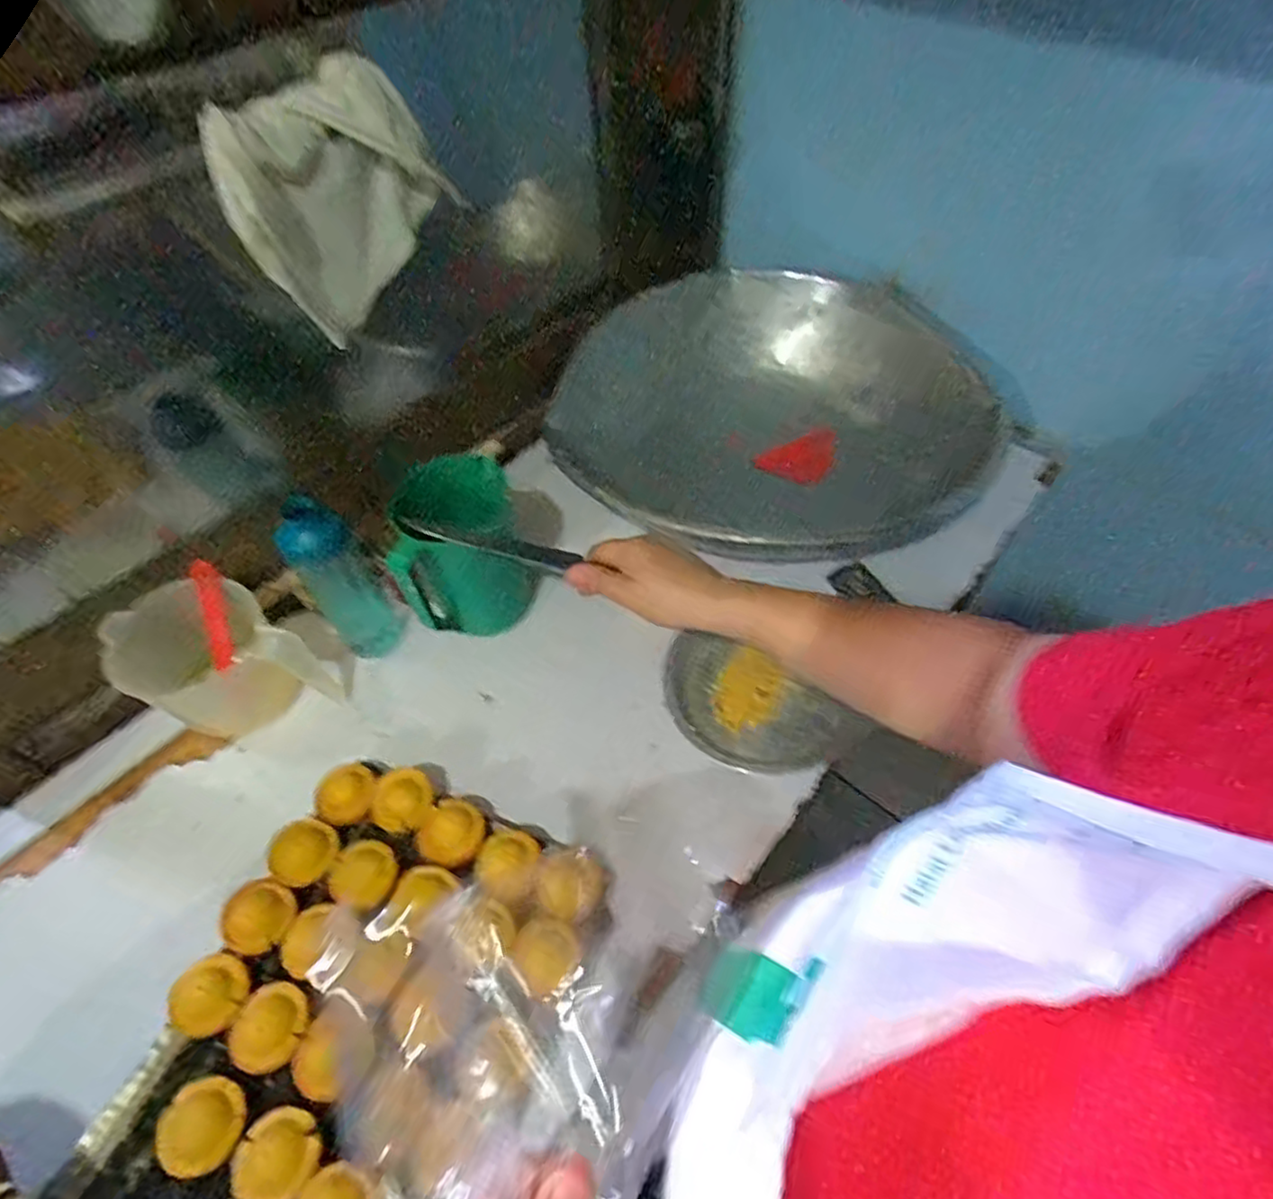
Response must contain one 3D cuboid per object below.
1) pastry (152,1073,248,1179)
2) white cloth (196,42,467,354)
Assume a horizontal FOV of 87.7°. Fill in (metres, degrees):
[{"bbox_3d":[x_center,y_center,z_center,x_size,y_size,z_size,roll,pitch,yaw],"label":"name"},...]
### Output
[{"bbox_3d":[-0.368,0.445,0.562,0.066,0.021,0.065,-1,53,1],"label":"pastry"},{"bbox_3d":[-0.274,-0.367,0.622,0.048,0.182,0.210,33,61,24],"label":"white cloth"}]

